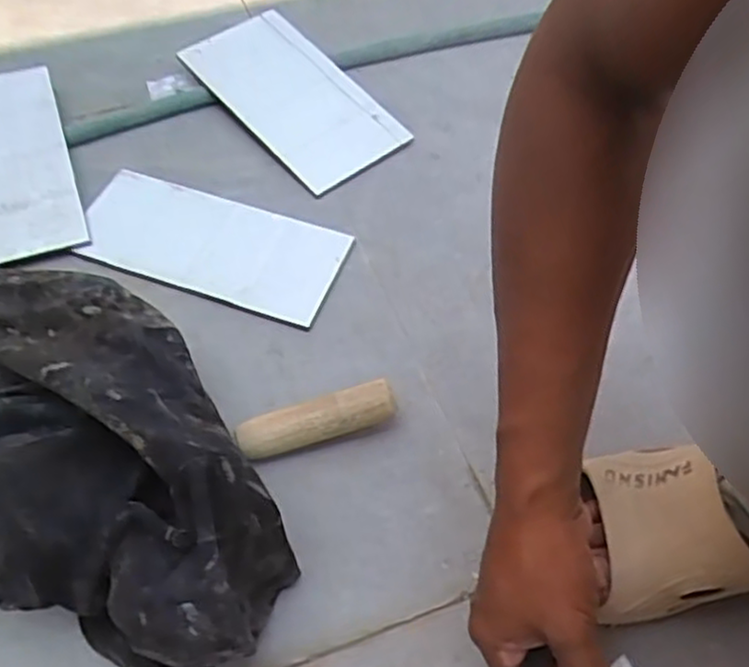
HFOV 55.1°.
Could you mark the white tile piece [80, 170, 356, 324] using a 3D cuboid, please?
[{"bbox_3d":[-0.153,-0.084,0.673,0.241,0.015,0.112,16,56,9],"label":"white tile piece"}]

